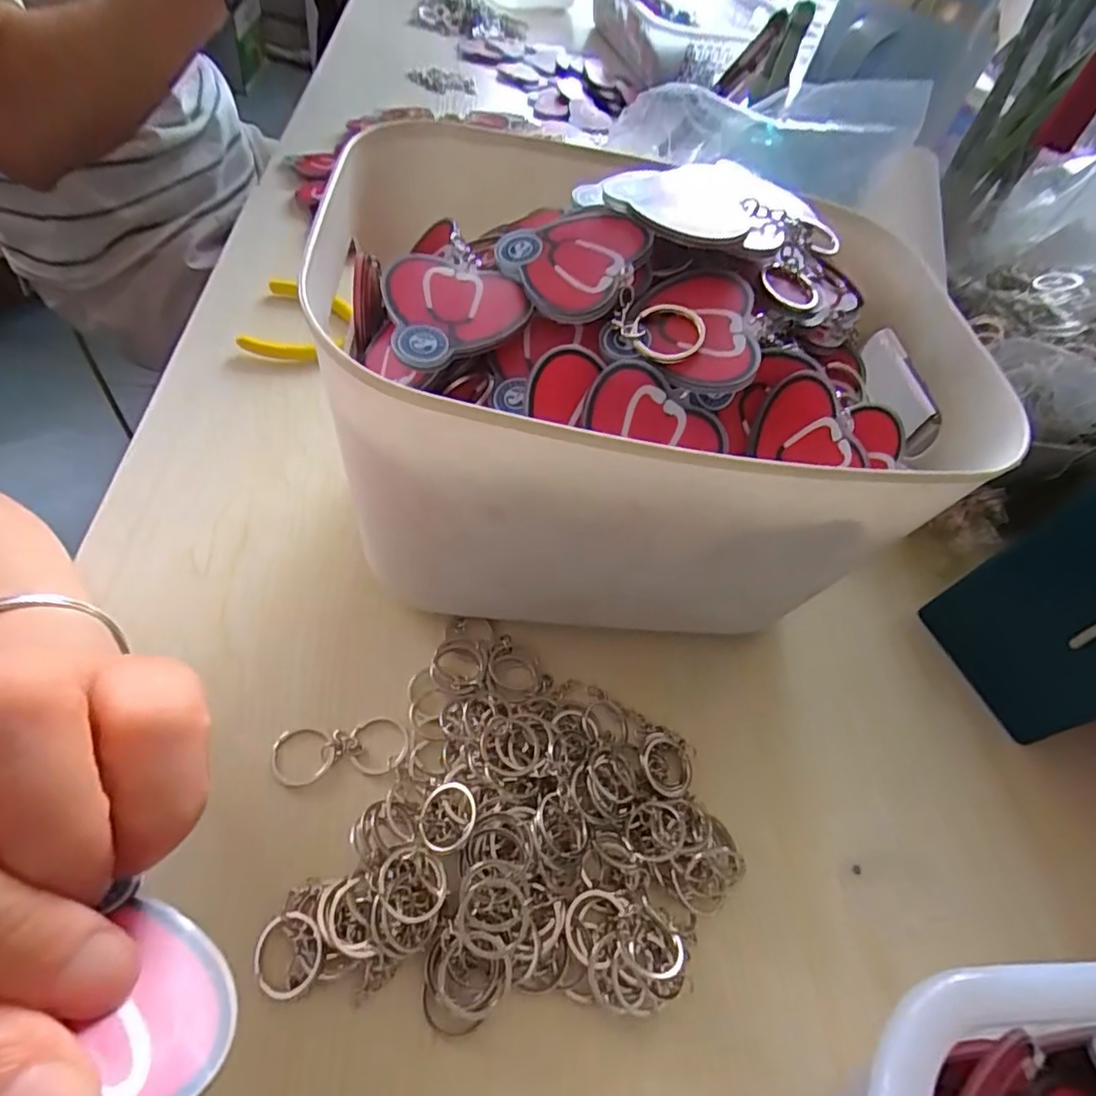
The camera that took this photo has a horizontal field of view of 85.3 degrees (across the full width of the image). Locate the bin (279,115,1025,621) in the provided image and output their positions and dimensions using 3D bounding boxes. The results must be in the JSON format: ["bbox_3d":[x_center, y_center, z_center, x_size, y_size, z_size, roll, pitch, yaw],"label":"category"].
[{"bbox_3d":[0.038,-0.064,0.271,0.240,0.147,0.185,7,54,-7],"label":"bin"}]

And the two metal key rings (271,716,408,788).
[{"bbox_3d":[-0.086,0.084,0.247,0.053,0.004,0.024,-5,56,-16],"label":"two metal key rings"}]

